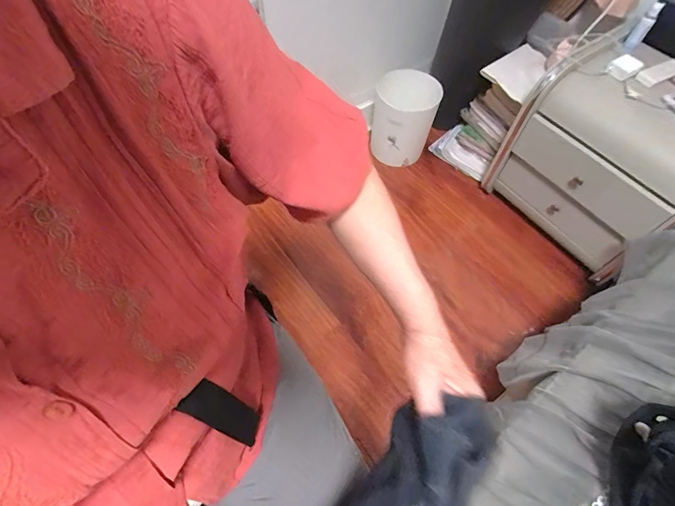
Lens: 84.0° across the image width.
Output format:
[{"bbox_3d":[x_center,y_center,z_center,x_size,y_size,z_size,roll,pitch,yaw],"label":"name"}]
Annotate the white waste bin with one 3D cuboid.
[{"bbox_3d":[0.211,-0.418,1.281,0.207,0.263,0.219,16,60,7],"label":"white waste bin"}]

